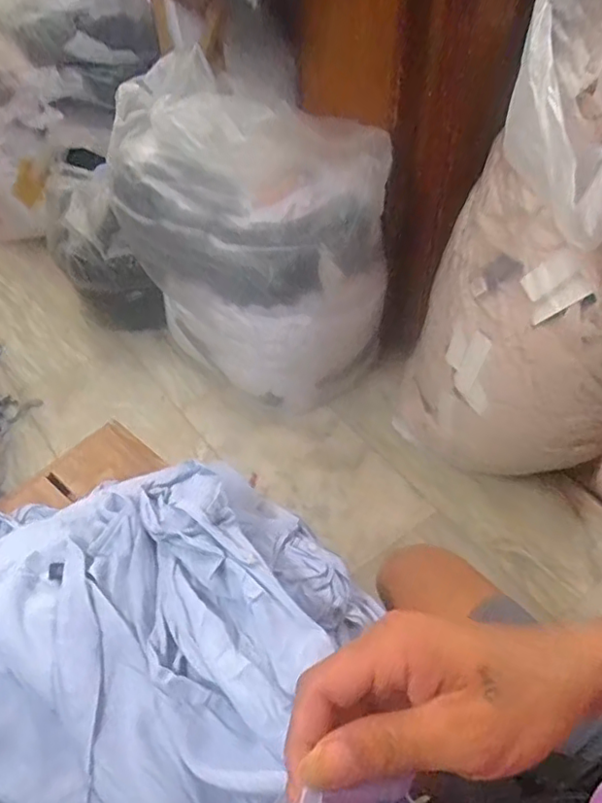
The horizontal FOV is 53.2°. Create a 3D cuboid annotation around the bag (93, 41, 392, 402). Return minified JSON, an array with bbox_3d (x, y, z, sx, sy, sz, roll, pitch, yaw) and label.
[{"bbox_3d":[-0.121,-0.347,1.381,0.576,0.634,0.303,25,54,21],"label":"bag"}]

